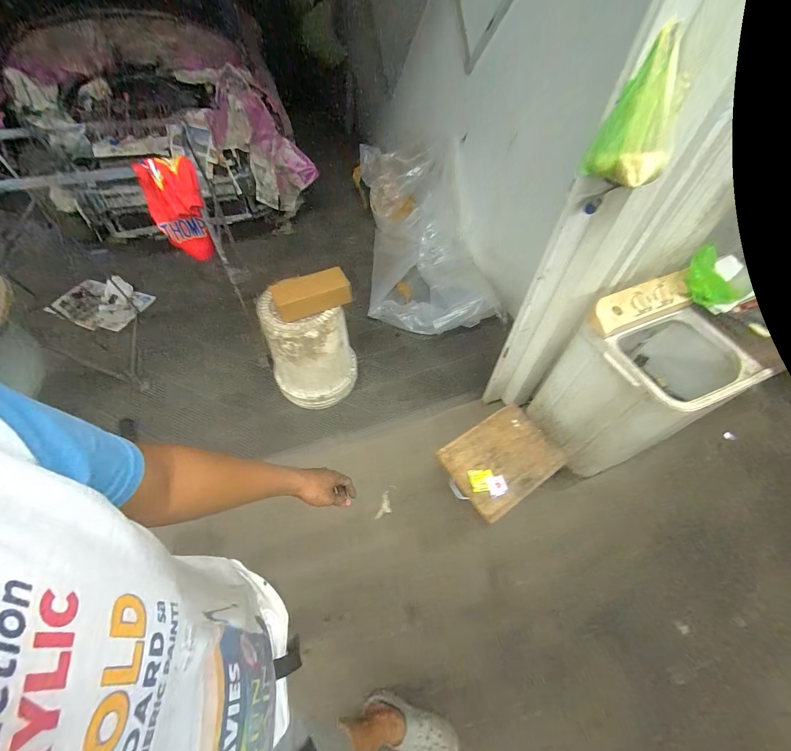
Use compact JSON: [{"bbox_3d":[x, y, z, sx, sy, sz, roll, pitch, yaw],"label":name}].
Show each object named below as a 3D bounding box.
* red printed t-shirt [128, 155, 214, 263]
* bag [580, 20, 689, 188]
[{"bbox_3d":[-0.742,-0.558,1.174,0.182,0.348,0.100,-29,60,-21],"label":"red printed t-shirt"},{"bbox_3d":[0.505,-0.522,0.690,0.151,0.236,0.141,26,57,16],"label":"bag"}]

